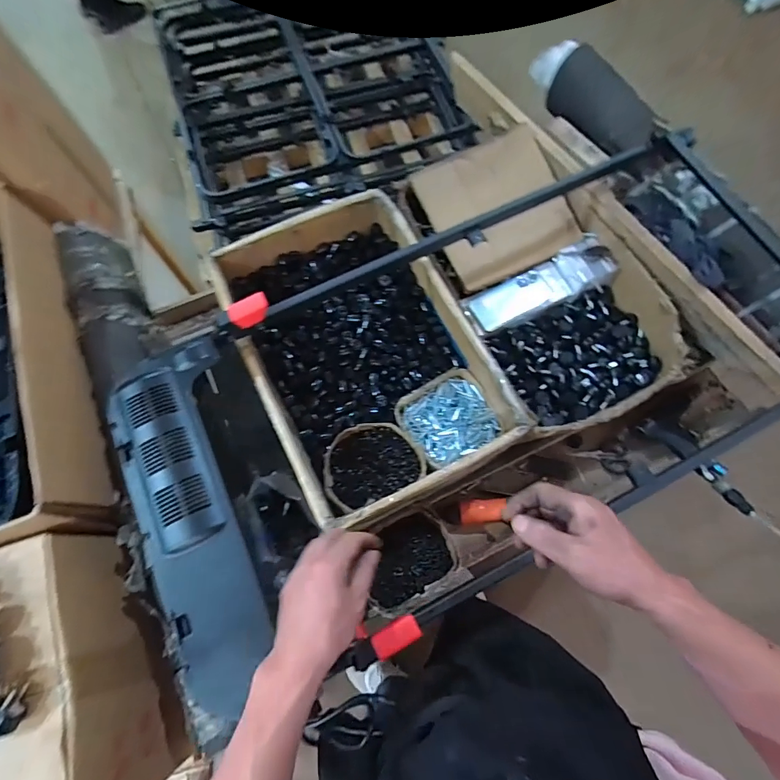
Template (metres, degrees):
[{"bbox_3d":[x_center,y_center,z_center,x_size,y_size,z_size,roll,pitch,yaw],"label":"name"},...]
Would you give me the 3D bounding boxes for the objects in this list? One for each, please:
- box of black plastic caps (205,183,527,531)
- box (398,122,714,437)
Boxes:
[{"bbox_3d":[-0.048,-0.061,0.747,0.343,0.137,0.502,-27,73,-8],"label":"box of black plastic caps"},{"bbox_3d":[0.275,-0.216,0.824,0.356,0.132,0.586,-26,73,-8],"label":"box"}]

